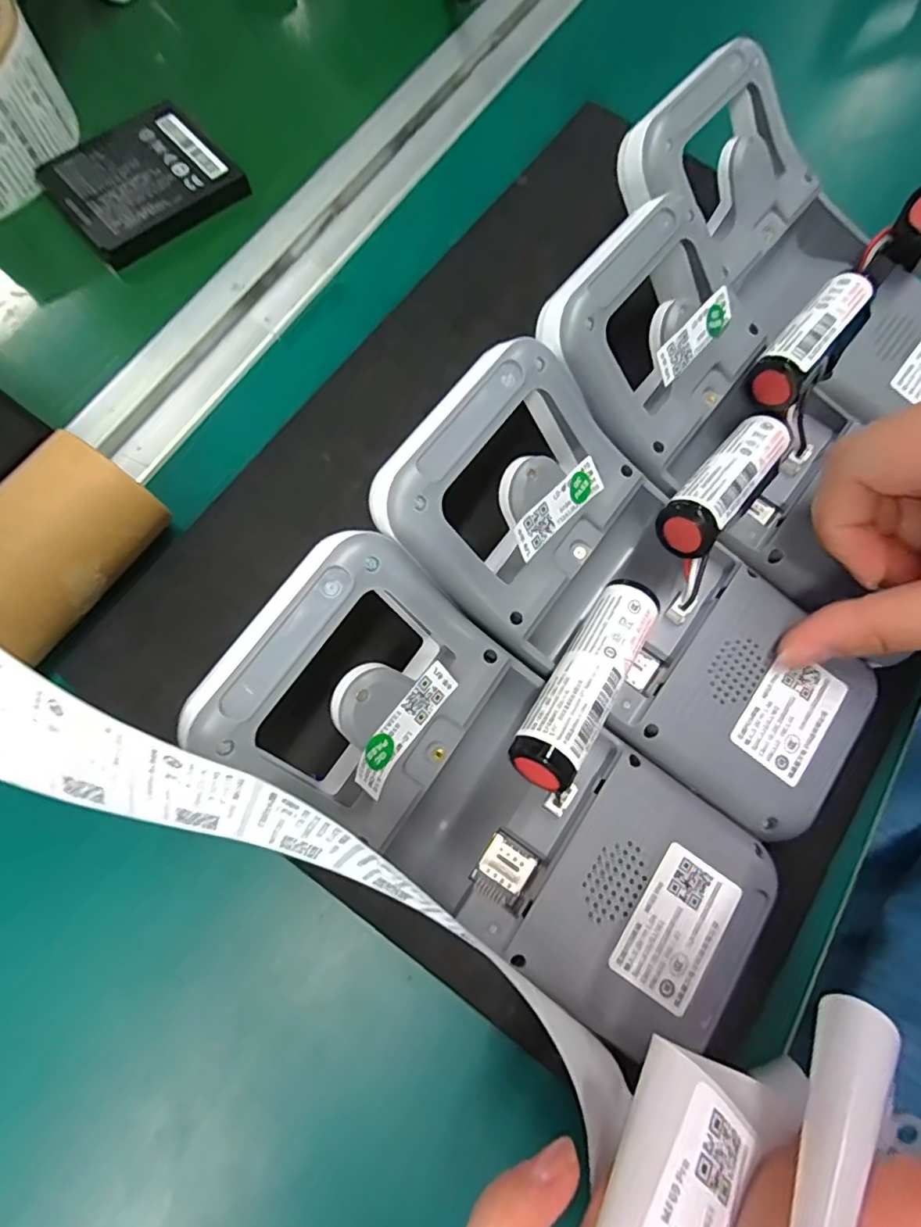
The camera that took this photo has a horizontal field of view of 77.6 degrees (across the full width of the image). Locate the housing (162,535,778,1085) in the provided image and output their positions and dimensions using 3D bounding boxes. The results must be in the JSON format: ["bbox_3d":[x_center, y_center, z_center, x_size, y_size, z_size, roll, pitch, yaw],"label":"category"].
[{"bbox_3d":[0.012,0.052,0.166,0.166,0.036,0.072,40,77,-8],"label":"housing"}]

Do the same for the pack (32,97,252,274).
[{"bbox_3d":[-0.145,-0.198,0.263,0.073,0.010,0.064,-40,80,-12],"label":"pack"}]

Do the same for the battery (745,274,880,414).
[{"bbox_3d":[0.124,-0.096,0.197,0.020,0.015,0.062,41,77,9],"label":"battery"}]

